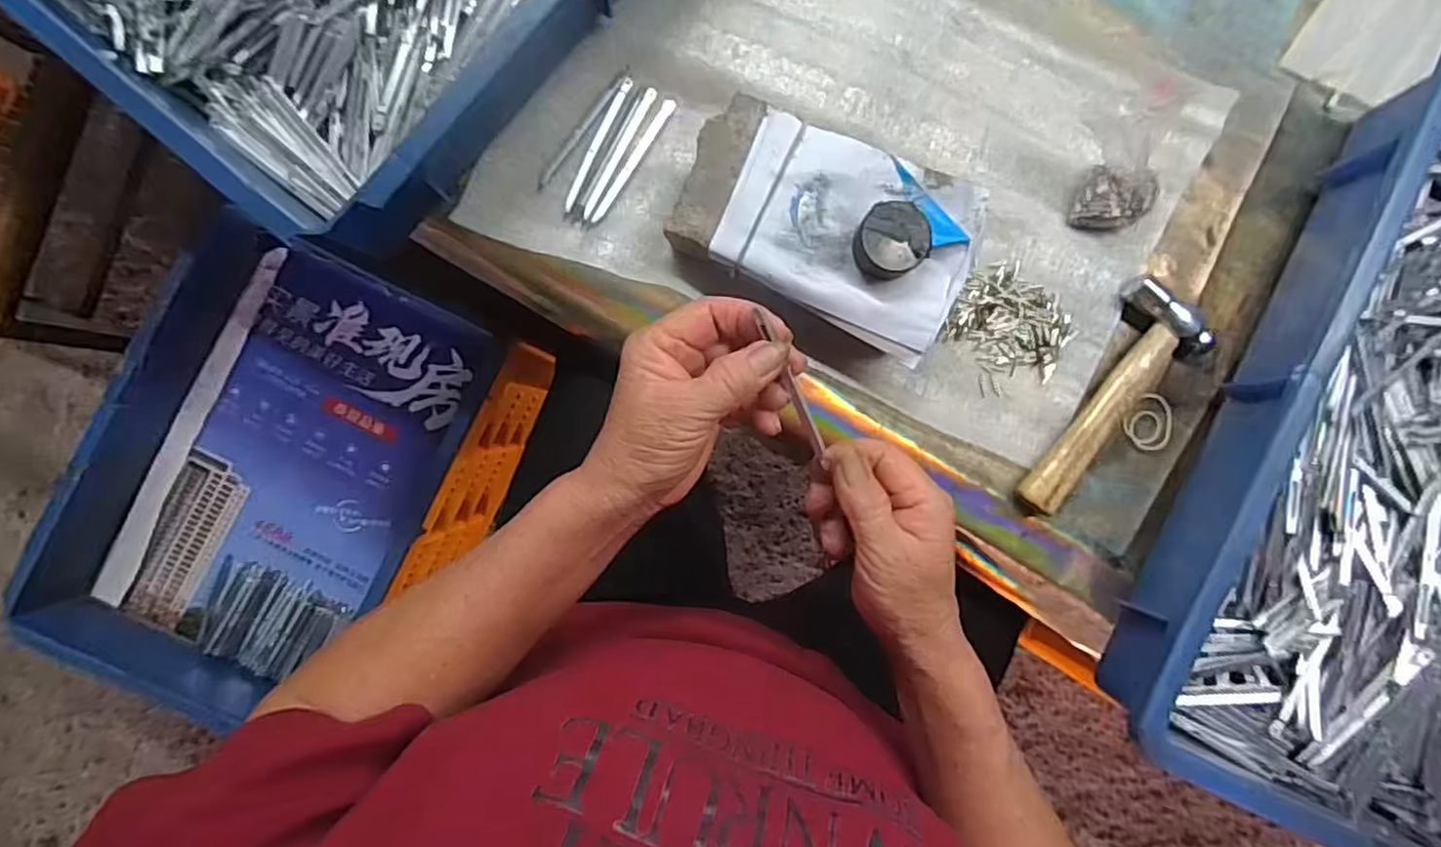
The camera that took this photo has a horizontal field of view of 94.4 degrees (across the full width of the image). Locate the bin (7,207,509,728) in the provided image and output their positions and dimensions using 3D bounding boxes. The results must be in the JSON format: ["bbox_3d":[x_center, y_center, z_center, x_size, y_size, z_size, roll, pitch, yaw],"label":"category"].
[{"bbox_3d":[-0.426,0.052,0.640,0.279,0.091,0.432,24,89,-1],"label":"bin"}]

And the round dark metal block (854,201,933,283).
[{"bbox_3d":[0.093,-0.100,0.364,0.037,0.020,0.037,0,89,-2],"label":"round dark metal block"}]

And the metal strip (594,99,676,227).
[{"bbox_3d":[-0.054,-0.162,0.412,0.007,0.004,0.088,32,88,-1],"label":"metal strip"}]

